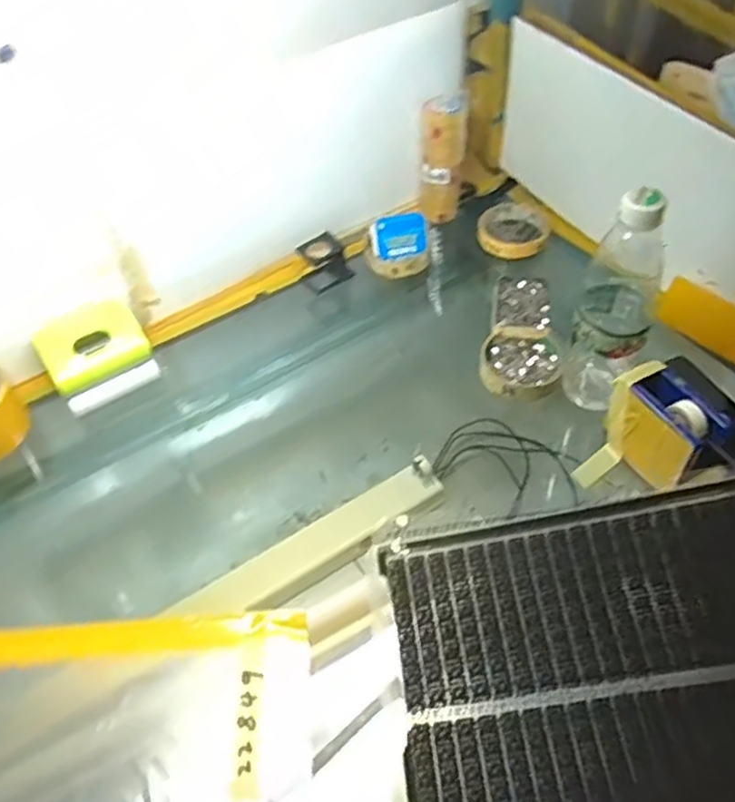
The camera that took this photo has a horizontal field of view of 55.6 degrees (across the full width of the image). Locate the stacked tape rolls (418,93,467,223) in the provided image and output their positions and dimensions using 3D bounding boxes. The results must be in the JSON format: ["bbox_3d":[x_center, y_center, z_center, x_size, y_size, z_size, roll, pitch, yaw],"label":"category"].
[{"bbox_3d":[0.092,-0.294,0.860,0.054,0.146,0.042,0,50,4],"label":"stacked tape rolls"}]

